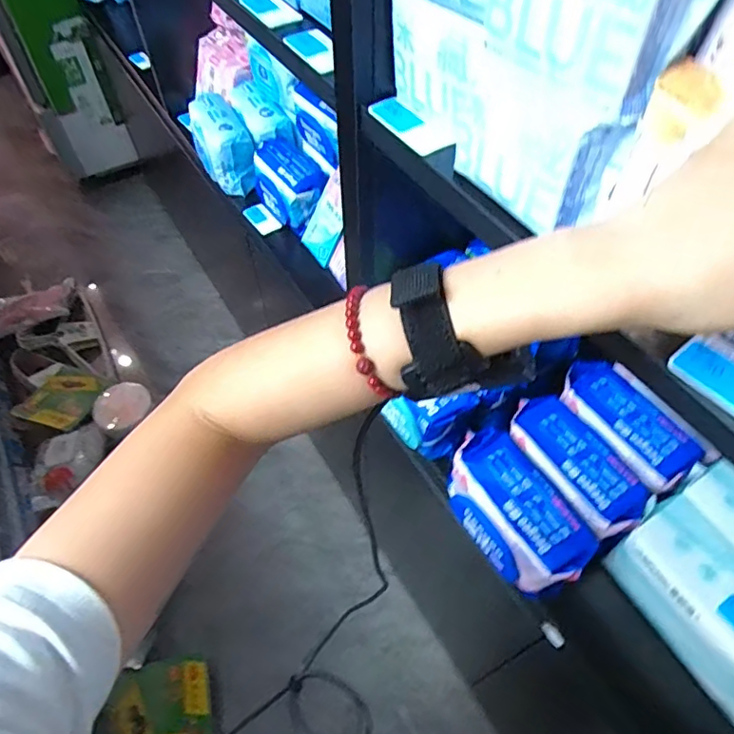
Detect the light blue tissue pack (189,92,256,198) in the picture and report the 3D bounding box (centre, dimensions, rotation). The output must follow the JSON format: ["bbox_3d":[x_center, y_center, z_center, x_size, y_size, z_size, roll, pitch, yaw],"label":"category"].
[{"bbox_3d":[-0.279,-0.426,1.038,0.098,0.108,0.172,-23,60,-12],"label":"light blue tissue pack"}]

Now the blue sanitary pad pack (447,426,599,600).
[{"bbox_3d":[0.162,0.160,0.610,0.098,0.072,0.182,-30,62,-16],"label":"blue sanitary pad pack"}]

